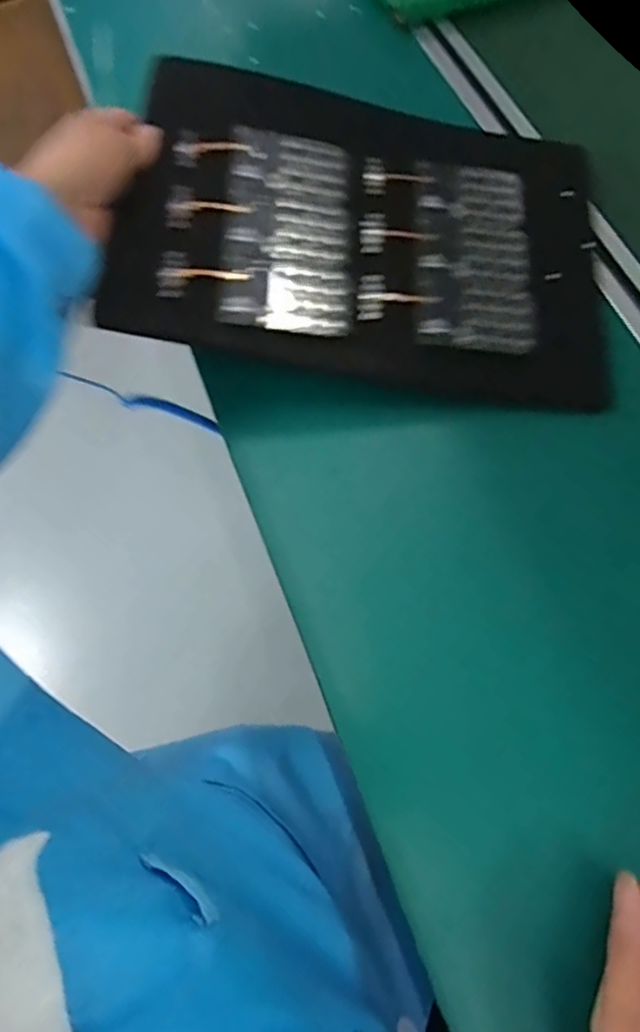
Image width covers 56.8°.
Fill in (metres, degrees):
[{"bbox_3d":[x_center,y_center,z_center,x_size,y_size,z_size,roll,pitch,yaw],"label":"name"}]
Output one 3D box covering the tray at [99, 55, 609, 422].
[{"bbox_3d":[0.038,-0.200,0.420,0.332,0.021,0.239,7,72,-8],"label":"tray"}]

